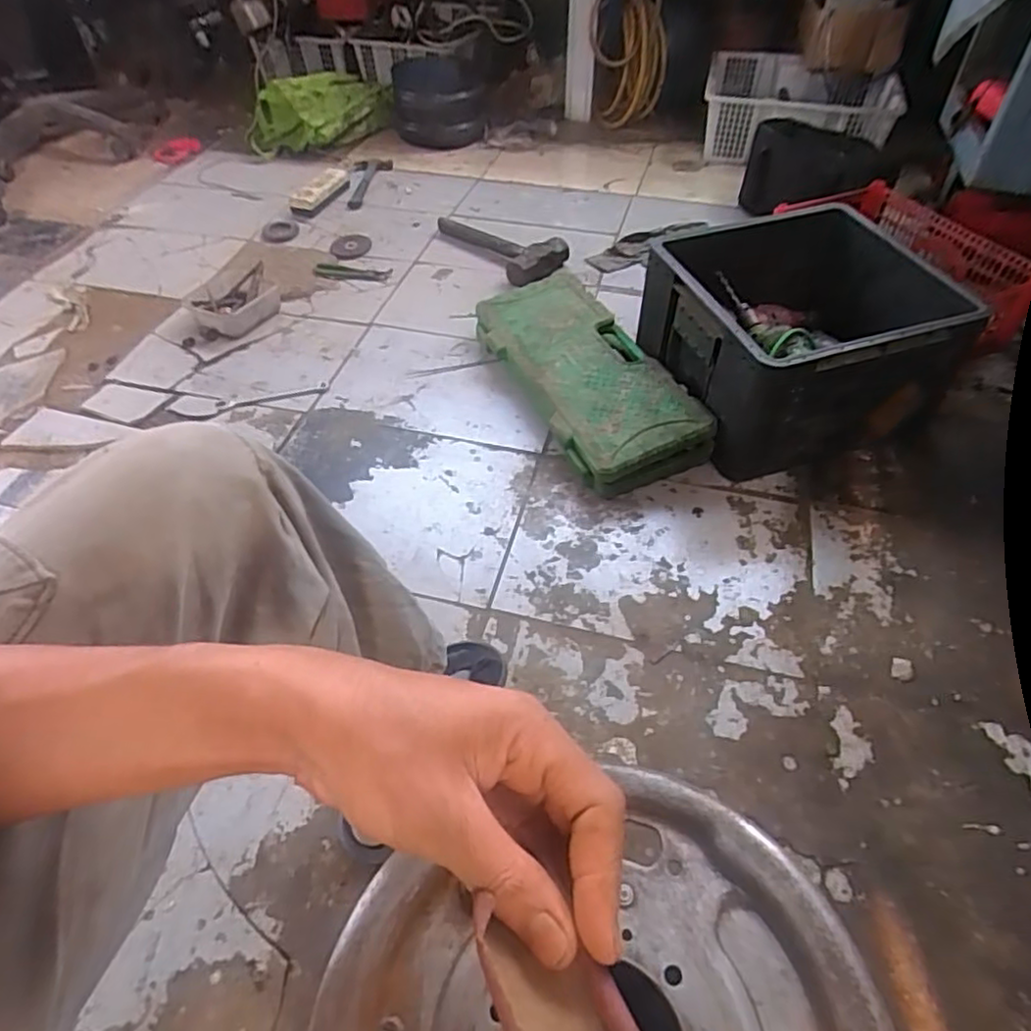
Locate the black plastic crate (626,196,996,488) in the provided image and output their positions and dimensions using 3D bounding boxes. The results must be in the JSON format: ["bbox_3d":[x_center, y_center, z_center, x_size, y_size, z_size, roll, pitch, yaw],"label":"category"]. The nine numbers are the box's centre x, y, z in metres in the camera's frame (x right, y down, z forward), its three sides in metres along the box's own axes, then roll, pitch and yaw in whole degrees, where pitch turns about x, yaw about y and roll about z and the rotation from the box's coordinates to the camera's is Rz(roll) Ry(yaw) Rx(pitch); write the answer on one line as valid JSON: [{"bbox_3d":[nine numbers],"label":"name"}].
[{"bbox_3d":[0.432,-0.284,1.042,0.379,0.215,0.364,-14,50,-10],"label":"black plastic crate"}]

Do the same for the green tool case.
[{"bbox_3d":[0.107,-0.242,1.110,0.207,0.083,0.505,-19,51,-17],"label":"green tool case"}]

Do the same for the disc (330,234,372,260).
[{"bbox_3d":[-0.370,-0.603,1.497,0.086,0.007,0.110,-6,49,-3],"label":"disc"}]

